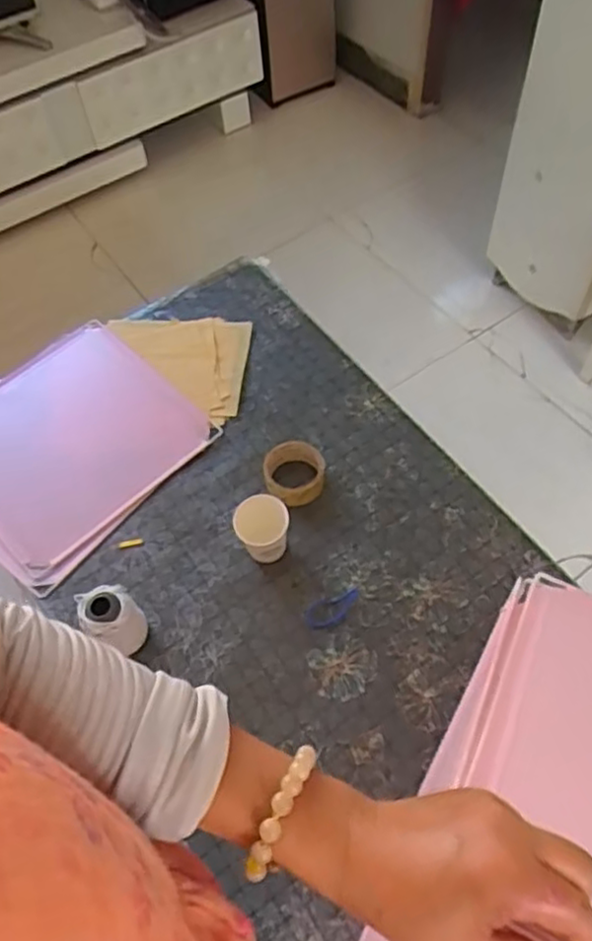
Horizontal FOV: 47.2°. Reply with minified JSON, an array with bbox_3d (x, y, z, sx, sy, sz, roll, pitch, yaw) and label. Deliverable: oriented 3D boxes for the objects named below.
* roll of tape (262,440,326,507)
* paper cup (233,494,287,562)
[{"bbox_3d":[-0.001,0.006,0.999,0.088,0.037,0.090,-2,57,3],"label":"roll of tape"},{"bbox_3d":[-0.045,0.084,0.930,0.072,0.079,0.071,-2,57,3],"label":"paper cup"}]

